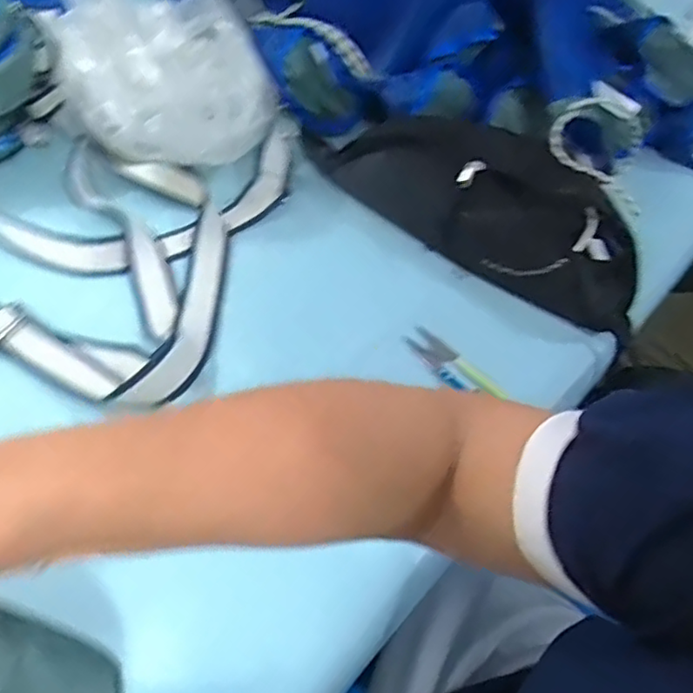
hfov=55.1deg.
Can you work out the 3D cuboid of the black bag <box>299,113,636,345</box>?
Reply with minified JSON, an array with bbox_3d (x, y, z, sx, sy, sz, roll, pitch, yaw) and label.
[{"bbox_3d":[0.119,-0.139,0.581,0.329,0.065,0.134,38,58,22],"label":"black bag"}]

